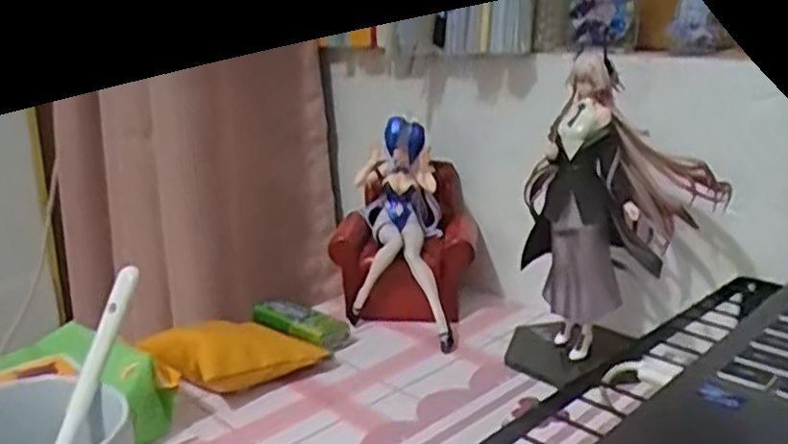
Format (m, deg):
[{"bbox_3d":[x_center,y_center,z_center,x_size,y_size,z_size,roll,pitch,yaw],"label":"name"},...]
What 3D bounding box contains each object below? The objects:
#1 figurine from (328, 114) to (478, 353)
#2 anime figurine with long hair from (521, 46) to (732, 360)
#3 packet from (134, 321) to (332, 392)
[{"bbox_3d":[0.008,0.003,0.595,0.110,0.157,0.113,0,17,6],"label":"figurine"},{"bbox_3d":[0.141,-0.002,0.477,0.107,0.191,0.062,2,17,10],"label":"anime figurine with long hair"},{"bbox_3d":[-0.100,0.087,0.490,0.116,0.043,0.053,6,13,-22],"label":"packet"}]

